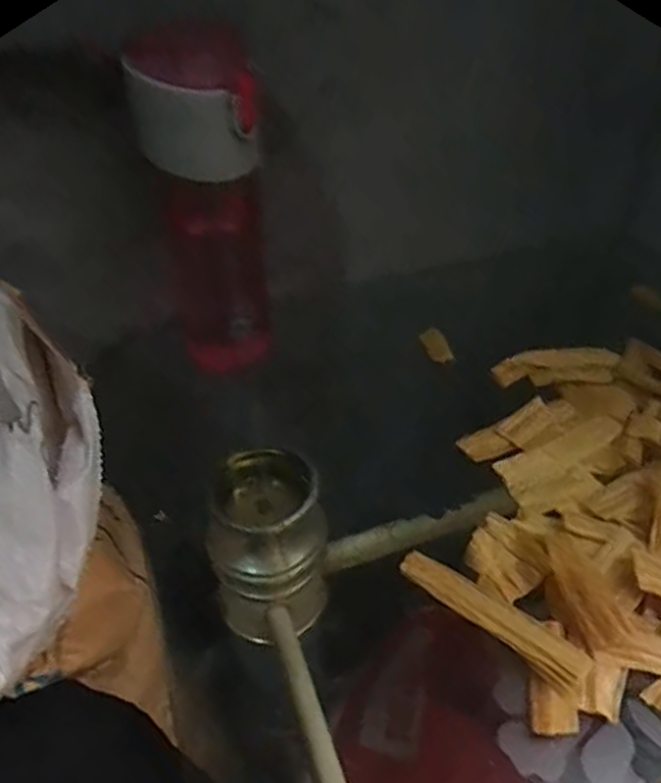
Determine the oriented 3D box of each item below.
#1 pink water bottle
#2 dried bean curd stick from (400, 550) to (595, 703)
[{"bbox_3d":[-0.078,-0.107,0.445,0.070,0.241,0.068,-8,43,-8],"label":"pink water bottle"},{"bbox_3d":[0.081,0.112,0.332,0.102,0.012,0.024,34,53,31],"label":"dried bean curd stick"}]

